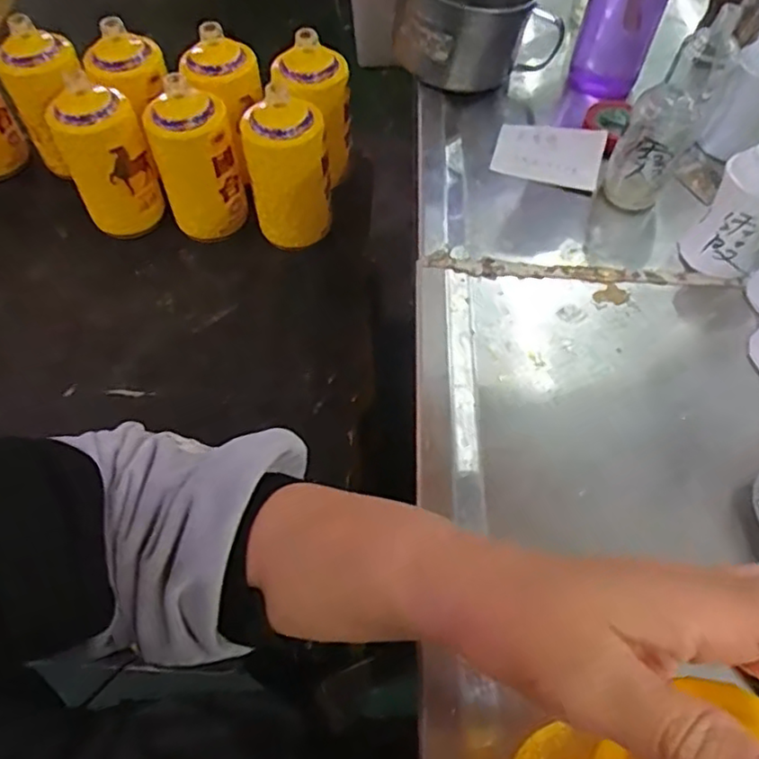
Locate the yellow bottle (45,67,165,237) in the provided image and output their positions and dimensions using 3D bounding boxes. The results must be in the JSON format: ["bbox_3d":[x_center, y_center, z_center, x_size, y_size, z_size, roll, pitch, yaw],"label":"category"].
[{"bbox_3d":[-0.312,-0.254,0.745,0.090,0.165,0.089,-27,62,-15],"label":"yellow bottle"}]

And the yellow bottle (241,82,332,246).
[{"bbox_3d":[-0.098,-0.226,0.713,0.086,0.149,0.071,-5,58,-2],"label":"yellow bottle"}]

